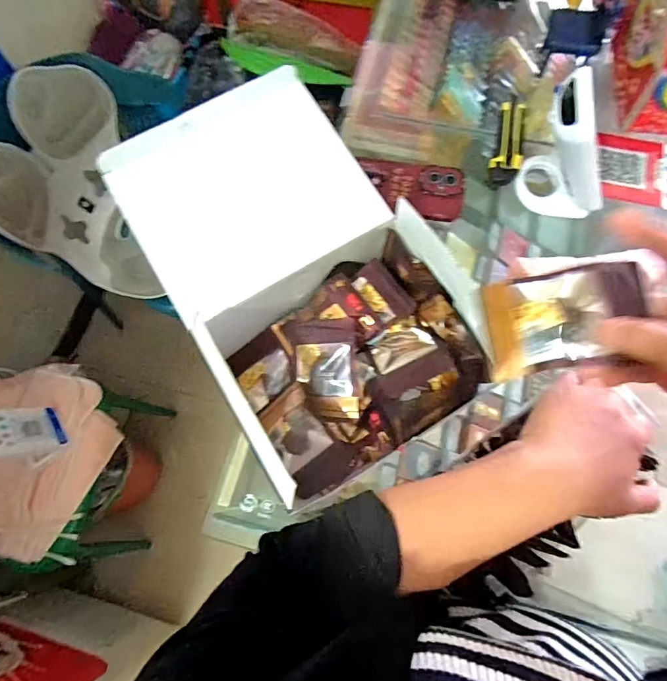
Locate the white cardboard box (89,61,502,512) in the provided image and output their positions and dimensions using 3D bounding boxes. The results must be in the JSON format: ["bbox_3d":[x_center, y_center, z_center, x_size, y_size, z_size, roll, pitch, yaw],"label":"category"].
[{"bbox_3d":[-0.041,-0.067,0.472,0.233,0.147,0.388,-32,73,-9],"label":"white cardboard box"}]

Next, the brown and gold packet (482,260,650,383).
[{"bbox_3d":[0.158,-0.017,0.294,0.099,0.018,0.073,-10,64,20],"label":"brown and gold packet"}]

